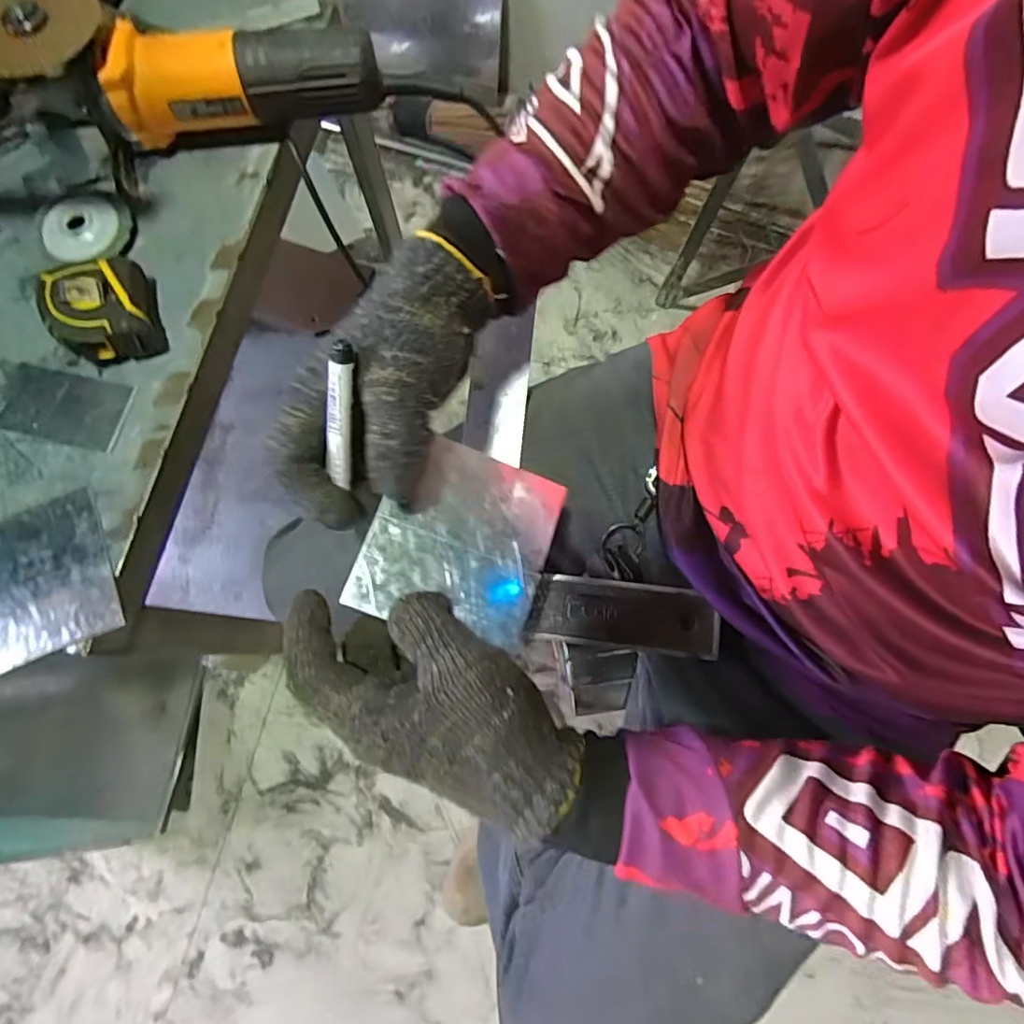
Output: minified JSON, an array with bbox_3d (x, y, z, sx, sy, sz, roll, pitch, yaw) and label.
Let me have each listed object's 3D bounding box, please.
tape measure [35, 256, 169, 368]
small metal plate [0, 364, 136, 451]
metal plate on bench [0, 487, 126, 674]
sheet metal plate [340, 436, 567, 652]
[{"bbox_3d":[-0.308,-0.152,0.424,0.067,0.043,0.073,-20,77,-5],"label":"tape measure"},{"bbox_3d":[-0.344,-0.081,0.430,0.099,0.004,0.054,12,79,3],"label":"small metal plate"},{"bbox_3d":[-0.335,0.048,0.393,0.099,0.005,0.107,-23,76,-5],"label":"metal plate on bench"},{"bbox_3d":[-0.029,0.015,0.320,0.099,0.005,0.102,19,73,-10],"label":"sheet metal plate"}]

